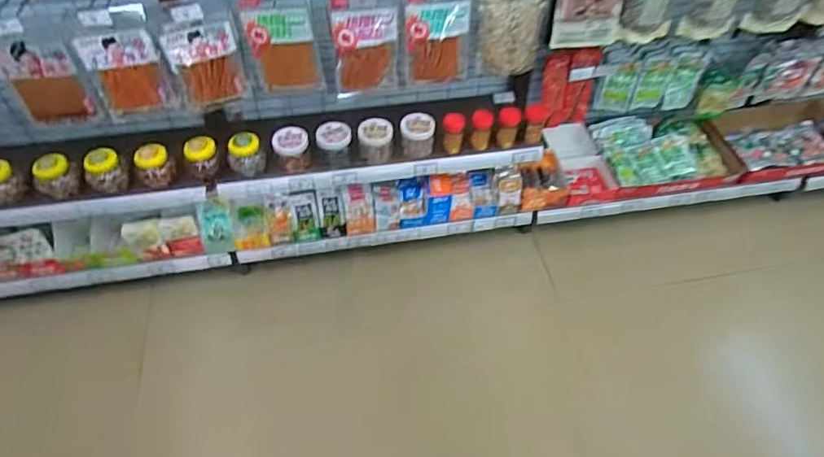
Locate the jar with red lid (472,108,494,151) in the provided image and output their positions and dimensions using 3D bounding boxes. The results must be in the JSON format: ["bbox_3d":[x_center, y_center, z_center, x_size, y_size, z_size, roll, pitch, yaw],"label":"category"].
[{"bbox_3d":[0.186,-0.264,1.420,0.053,0.108,0.052,0,52,0],"label":"jar with red lid"}]

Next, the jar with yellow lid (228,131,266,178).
[{"bbox_3d":[-0.418,-0.186,1.341,0.081,0.091,0.077,0,52,0],"label":"jar with yellow lid"}]

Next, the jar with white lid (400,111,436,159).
[{"bbox_3d":[0.015,-0.250,1.428,0.088,0.092,0.078,0,52,-1],"label":"jar with white lid"}]

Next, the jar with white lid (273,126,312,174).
[{"bbox_3d":[-0.310,-0.209,1.376,0.090,0.085,0.094,-7,53,-6],"label":"jar with white lid"}]

